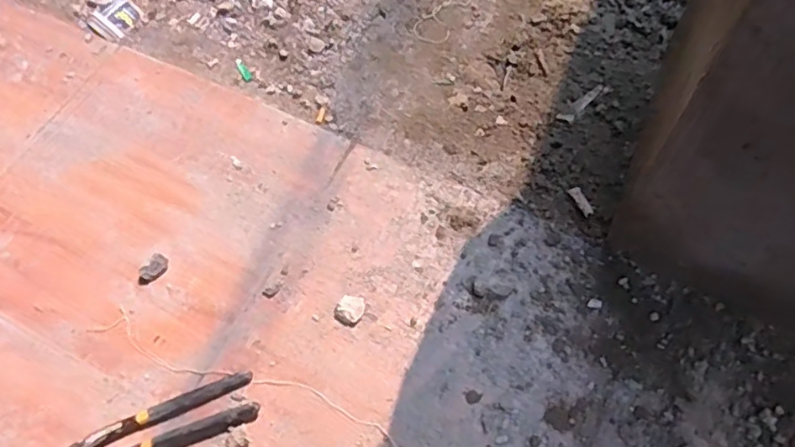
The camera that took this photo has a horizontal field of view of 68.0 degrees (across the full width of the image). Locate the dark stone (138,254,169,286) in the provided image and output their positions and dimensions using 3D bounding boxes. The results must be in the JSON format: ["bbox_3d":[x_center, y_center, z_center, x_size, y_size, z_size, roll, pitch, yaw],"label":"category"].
[{"bbox_3d":[-0.294,0.055,0.704,0.020,0.022,0.042,39,71,19],"label":"dark stone"}]

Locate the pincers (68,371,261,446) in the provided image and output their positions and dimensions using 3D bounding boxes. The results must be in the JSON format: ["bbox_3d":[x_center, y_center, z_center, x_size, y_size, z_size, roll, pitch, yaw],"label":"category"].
[{"bbox_3d":[-0.260,0.215,0.617,0.221,0.022,0.054,-17,65,-6],"label":"pincers"}]

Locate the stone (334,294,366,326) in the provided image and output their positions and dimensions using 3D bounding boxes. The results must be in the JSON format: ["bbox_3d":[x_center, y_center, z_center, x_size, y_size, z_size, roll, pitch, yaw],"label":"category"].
[{"bbox_3d":[-0.054,0.097,0.669,0.031,0.011,0.034,-1,64,2],"label":"stone"}]

